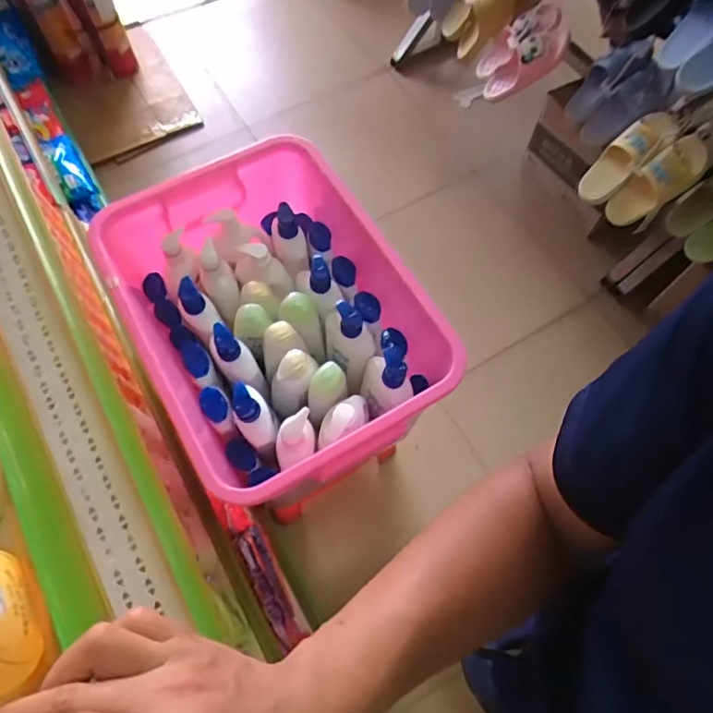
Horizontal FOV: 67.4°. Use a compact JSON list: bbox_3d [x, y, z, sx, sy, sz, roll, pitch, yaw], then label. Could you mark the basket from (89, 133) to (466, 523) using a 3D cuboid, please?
[{"bbox_3d":[-0.136,-0.070,0.868,0.392,0.197,0.561,-29,69,-14],"label":"basket"}]

